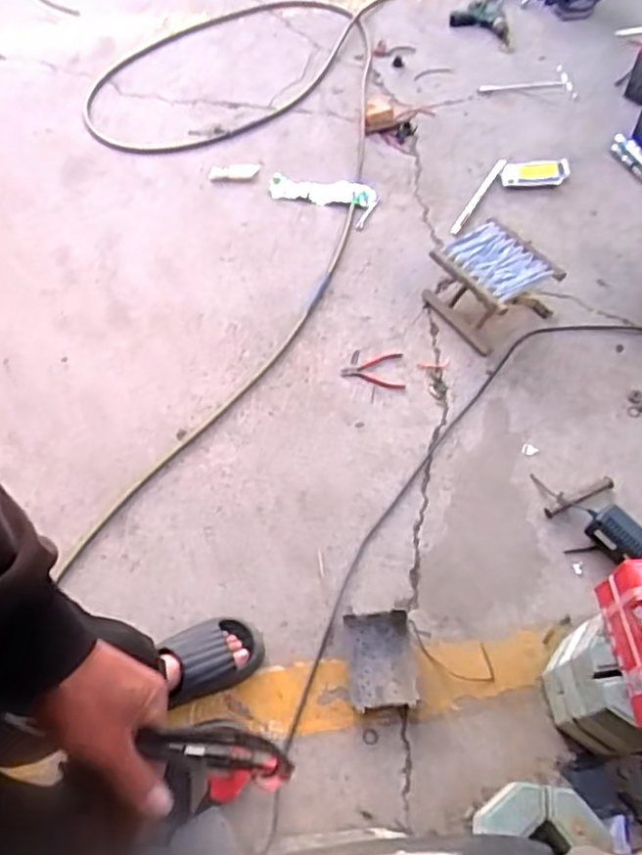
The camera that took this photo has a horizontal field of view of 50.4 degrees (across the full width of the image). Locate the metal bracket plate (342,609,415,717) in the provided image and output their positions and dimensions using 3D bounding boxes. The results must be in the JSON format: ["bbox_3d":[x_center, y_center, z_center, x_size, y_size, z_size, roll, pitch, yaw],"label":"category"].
[{"bbox_3d":[0.107,0.413,1.216,0.113,0.029,0.163,-4,57,-2],"label":"metal bracket plate"}]

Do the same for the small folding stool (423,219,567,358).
[{"bbox_3d":[0.396,-0.345,1.627,0.238,0.147,0.270,-39,66,-18],"label":"small folding stool"}]

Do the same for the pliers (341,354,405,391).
[{"bbox_3d":[0.124,-0.134,1.590,0.147,0.011,0.109,7,57,5],"label":"pliers"}]

